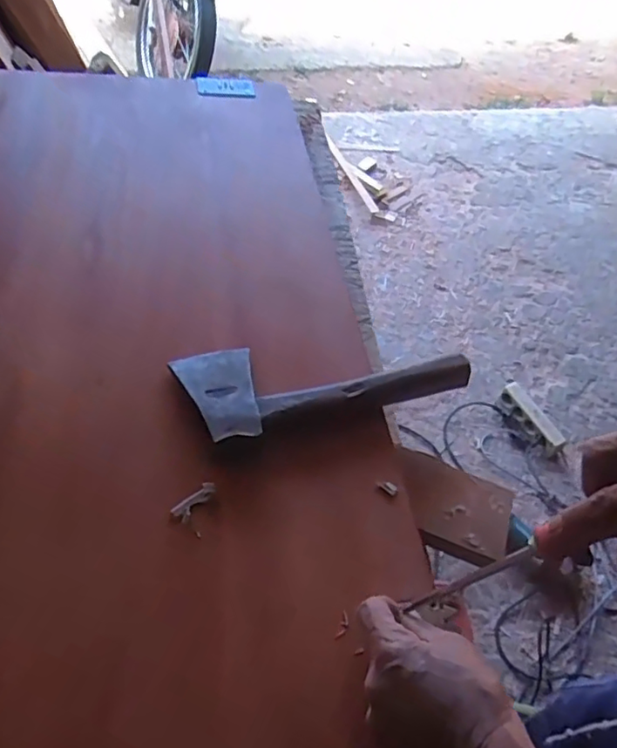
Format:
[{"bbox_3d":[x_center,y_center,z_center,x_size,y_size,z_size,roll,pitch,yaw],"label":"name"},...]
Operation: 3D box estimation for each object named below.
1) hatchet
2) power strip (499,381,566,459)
[{"bbox_3d":[0.016,-0.004,0.593,0.274,0.034,0.108,-15,56,-17],"label":"hatchet"},{"bbox_3d":[0.562,0.109,1.501,0.071,0.048,0.199,-24,59,-22],"label":"power strip"}]

